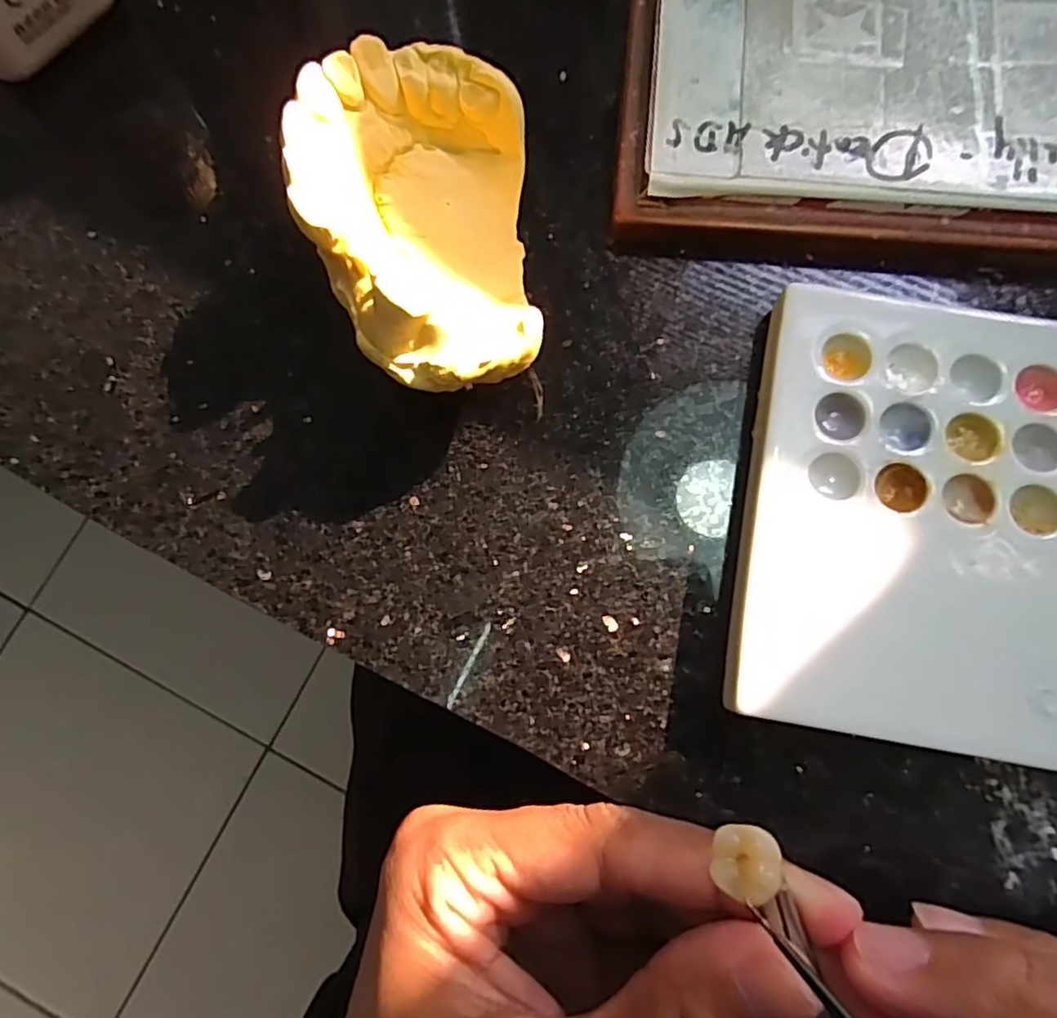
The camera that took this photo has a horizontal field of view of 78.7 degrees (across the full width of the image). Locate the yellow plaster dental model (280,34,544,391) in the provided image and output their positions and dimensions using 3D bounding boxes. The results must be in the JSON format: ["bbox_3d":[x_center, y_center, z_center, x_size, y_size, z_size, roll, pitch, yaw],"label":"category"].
[{"bbox_3d":[-0.022,-0.058,0.138,0.044,0.037,0.071,-5,80,1],"label":"yellow plaster dental model"}]

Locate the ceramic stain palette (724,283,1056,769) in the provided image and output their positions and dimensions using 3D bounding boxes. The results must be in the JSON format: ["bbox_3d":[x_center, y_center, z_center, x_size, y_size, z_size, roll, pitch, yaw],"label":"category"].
[{"bbox_3d":[0.127,0.003,0.132,0.158,0.011,0.101,9,80,3],"label":"ceramic stain palette"}]

